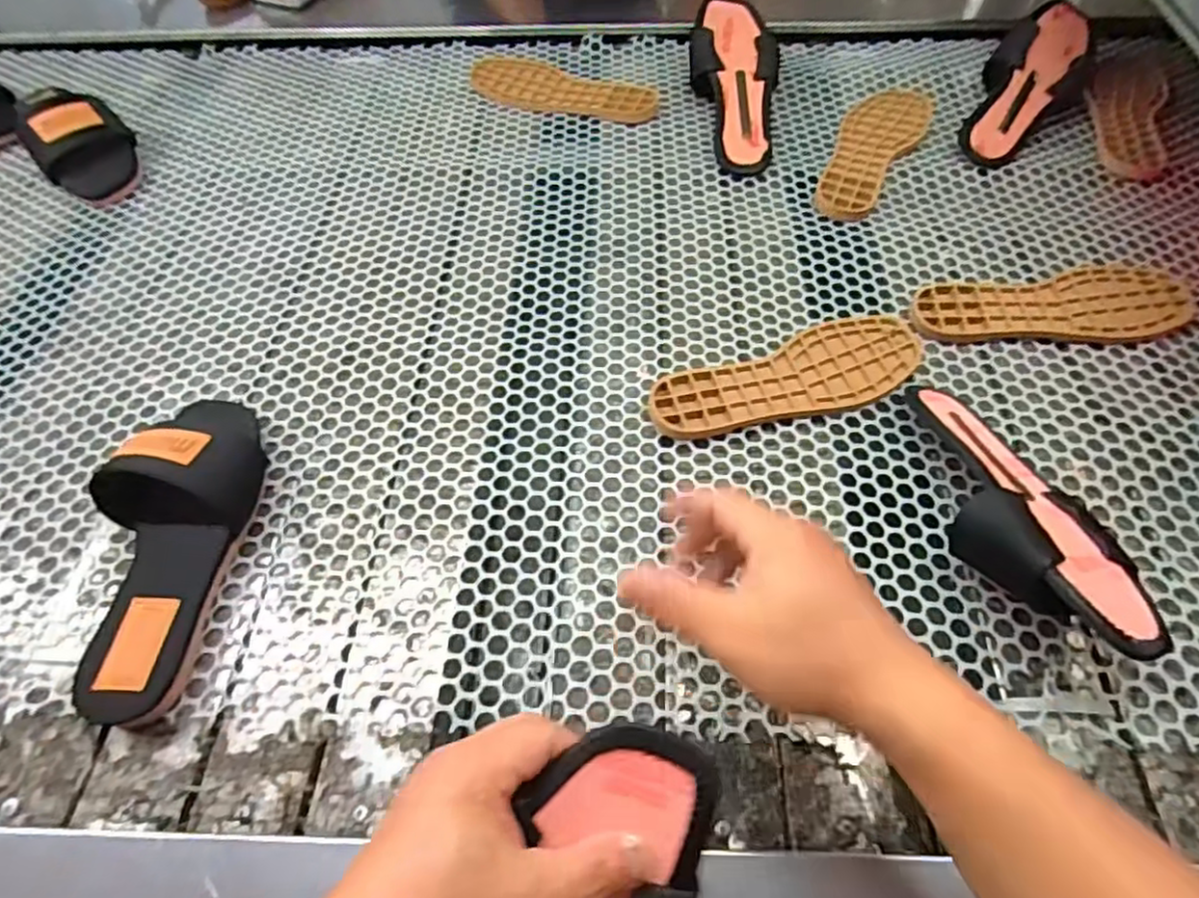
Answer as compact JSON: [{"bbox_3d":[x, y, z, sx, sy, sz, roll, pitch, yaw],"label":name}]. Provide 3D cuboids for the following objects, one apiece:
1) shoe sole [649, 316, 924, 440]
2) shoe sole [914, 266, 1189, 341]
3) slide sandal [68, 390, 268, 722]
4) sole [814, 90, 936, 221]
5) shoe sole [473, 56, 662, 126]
[{"bbox_3d":[0.152,-0.057,0.523,0.231,0.013,0.078,-20,59,-11],"label":"shoe sole"},{"bbox_3d":[0.382,-0.122,0.562,0.229,0.011,0.076,-4,57,-1],"label":"shoe sole"},{"bbox_3d":[-0.283,0.054,0.429,0.081,0.069,0.219,4,58,5],"label":"slide sandal"},{"bbox_3d":[0.275,-0.305,0.680,0.079,0.009,0.221,28,62,18],"label":"sole"},{"bbox_3d":[-0.046,-0.409,0.752,0.233,0.014,0.093,20,60,14],"label":"shoe sole"}]

